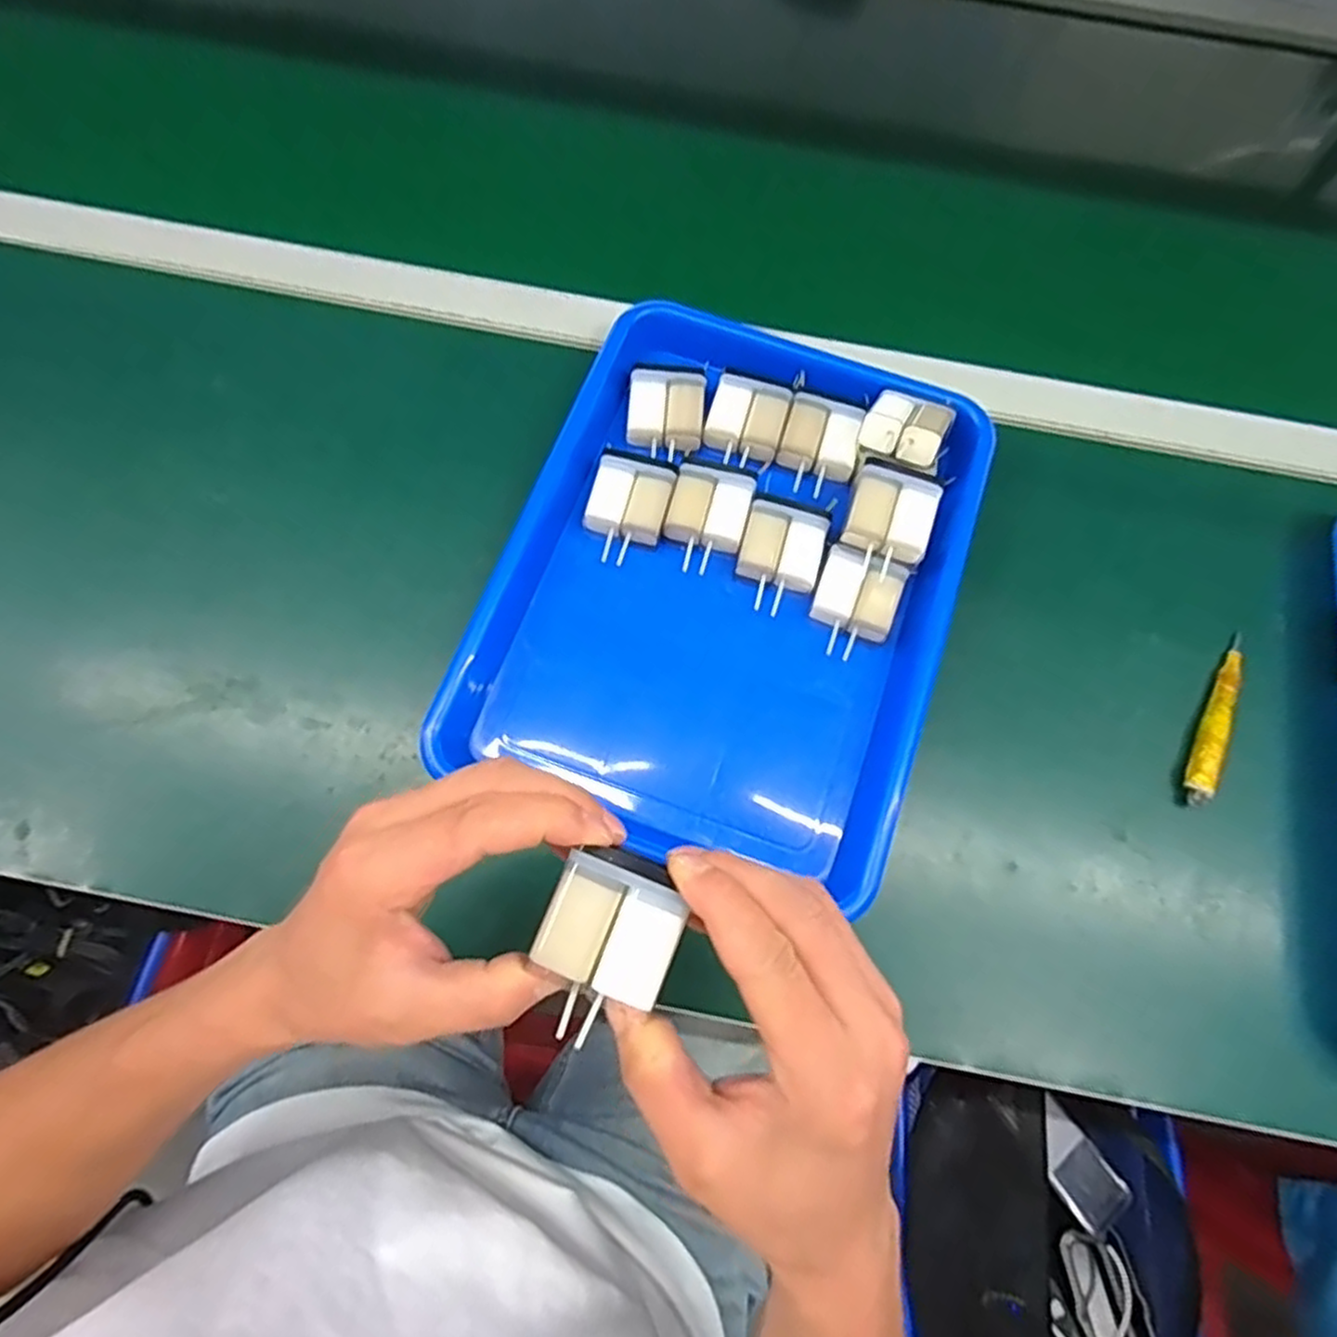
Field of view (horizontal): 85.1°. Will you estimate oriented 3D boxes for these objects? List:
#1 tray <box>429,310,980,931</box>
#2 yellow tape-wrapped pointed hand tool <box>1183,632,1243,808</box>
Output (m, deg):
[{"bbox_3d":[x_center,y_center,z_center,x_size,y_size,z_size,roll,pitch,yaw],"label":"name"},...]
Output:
[{"bbox_3d":[0.036,-0.050,0.430,0.250,0.057,0.326,19,75,5],"label":"tray"},{"bbox_3d":[0.327,0.028,0.432,0.018,0.012,0.113,28,73,7],"label":"yellow tape-wrapped pointed hand tool"}]

